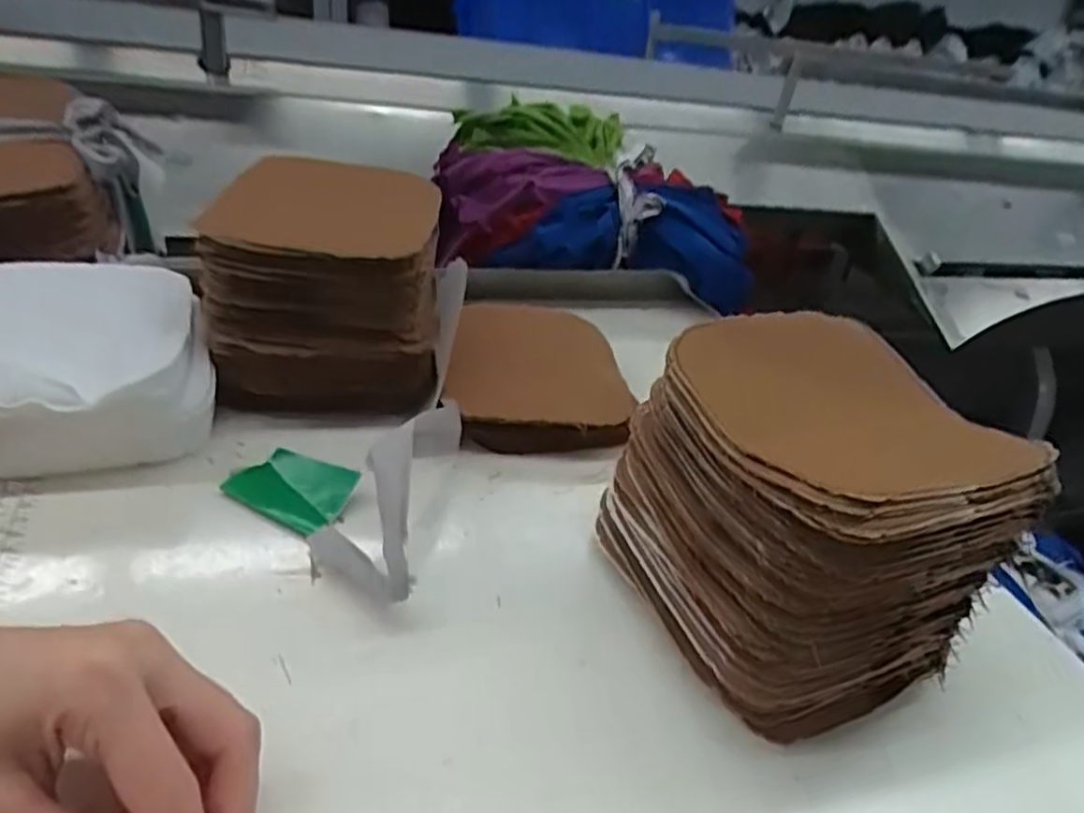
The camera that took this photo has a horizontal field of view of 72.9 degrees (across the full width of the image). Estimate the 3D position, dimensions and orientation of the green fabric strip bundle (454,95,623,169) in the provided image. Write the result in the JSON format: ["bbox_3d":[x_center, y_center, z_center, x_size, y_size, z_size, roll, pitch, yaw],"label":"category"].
[{"bbox_3d":[-0.003,-0.243,0.651,0.153,0.033,0.082,6,33,-2],"label":"green fabric strip bundle"}]

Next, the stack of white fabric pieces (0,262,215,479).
[{"bbox_3d":[-0.253,-0.024,0.405,0.123,0.060,0.146,-7,36,-24],"label":"stack of white fabric pieces"}]

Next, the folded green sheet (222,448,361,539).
[{"bbox_3d":[-0.131,0.041,0.380,0.059,0.011,0.037,18,34,13],"label":"folded green sheet"}]

